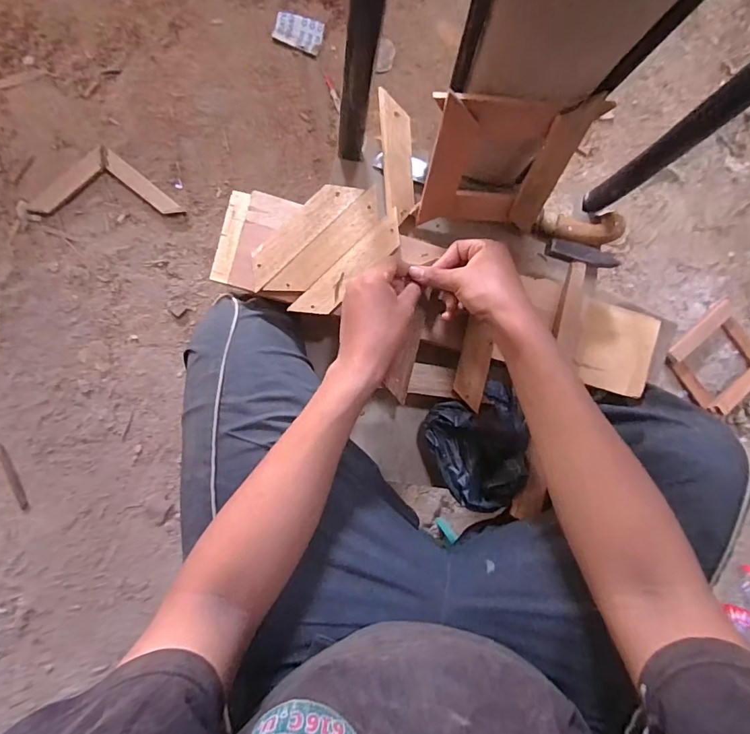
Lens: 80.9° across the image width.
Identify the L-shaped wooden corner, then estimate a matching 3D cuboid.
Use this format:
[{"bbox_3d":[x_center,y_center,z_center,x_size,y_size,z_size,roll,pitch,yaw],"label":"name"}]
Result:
[{"bbox_3d":[-0.553,-0.383,0.906,0.288,0.012,0.127,-1,91,-8],"label":"L-shaped wooden corner"}]

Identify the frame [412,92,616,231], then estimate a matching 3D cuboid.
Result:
[{"bbox_3d":[0.139,-0.227,0.498,0.152,0.159,0.023,5,59,-3],"label":"frame"}]

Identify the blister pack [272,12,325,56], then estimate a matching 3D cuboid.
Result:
[{"bbox_3d":[-0.167,-0.733,0.963,0.104,0.008,0.074,15,89,-8],"label":"blister pack"}]

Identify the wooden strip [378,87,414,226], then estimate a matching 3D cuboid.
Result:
[{"bbox_3d":[0.028,-0.260,0.551,0.040,0.012,0.150,-3,101,-7],"label":"wooden strip"}]

